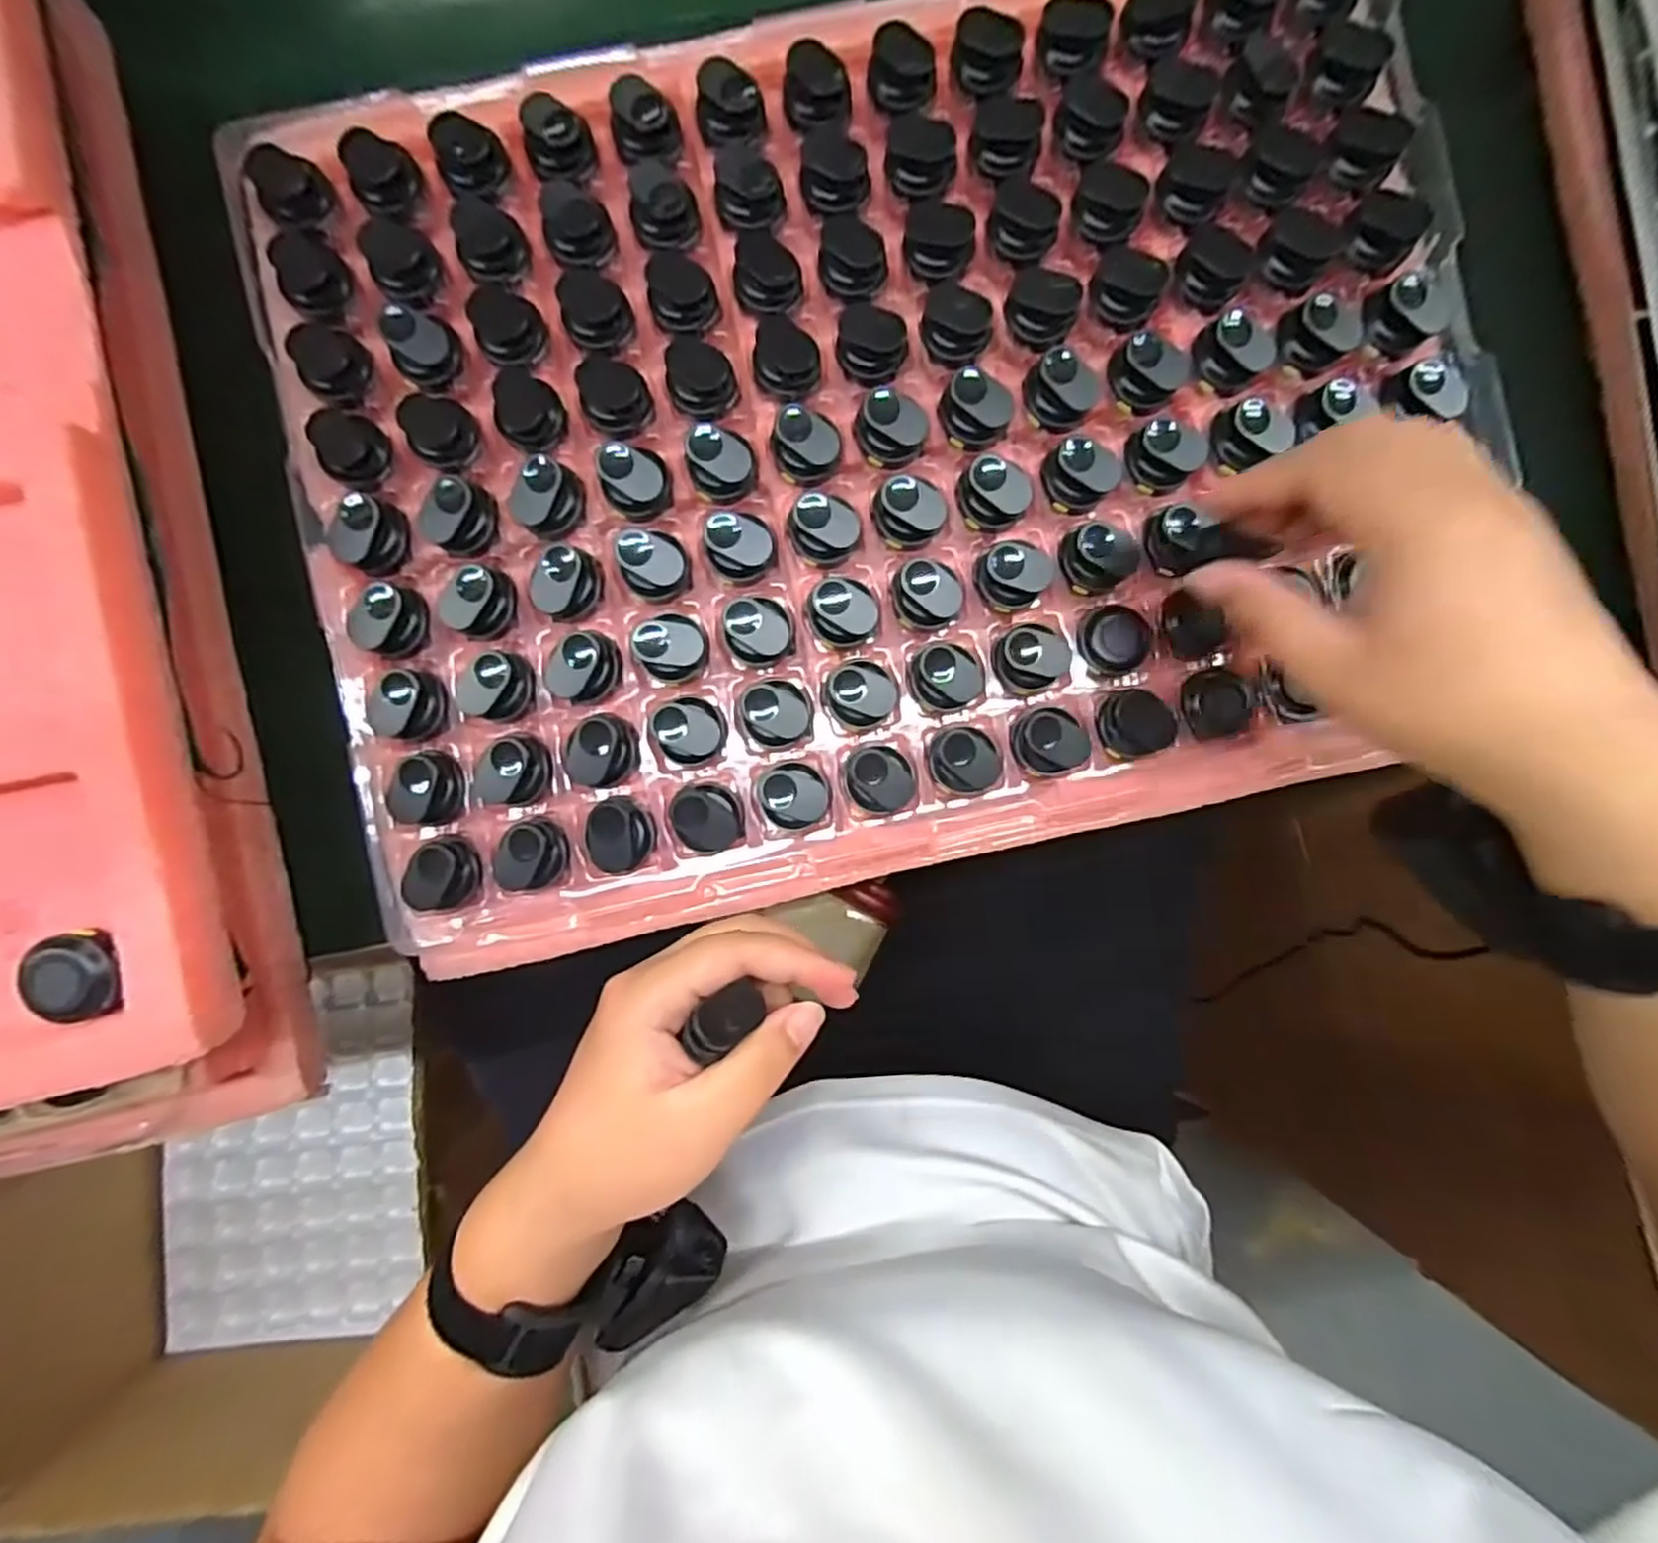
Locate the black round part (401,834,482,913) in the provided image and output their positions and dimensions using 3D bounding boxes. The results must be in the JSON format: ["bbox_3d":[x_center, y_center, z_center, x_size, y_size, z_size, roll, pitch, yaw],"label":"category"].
[{"bbox_3d":[-0.159,0.043,0.291,0.025,0.012,0.031,25,86,1],"label":"black round part"}]

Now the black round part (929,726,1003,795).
[{"bbox_3d":[0.059,-0.005,0.296,0.030,0.013,0.026,-4,87,-1],"label":"black round part"}]

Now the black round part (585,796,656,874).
[{"bbox_3d":[-0.086,0.026,0.292,0.026,0.016,0.030,3,87,-1],"label":"black round part"}]

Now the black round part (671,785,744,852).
[{"bbox_3d":[-0.050,0.019,0.291,0.028,0.019,0.026,0,87,-1],"label":"black round part"}]

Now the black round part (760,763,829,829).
[{"bbox_3d":[-0.014,0.010,0.293,0.028,0.012,0.026,-4,87,-1],"label":"black round part"}]

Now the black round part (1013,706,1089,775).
[{"bbox_3d":[0.095,-0.013,0.296,0.031,0.012,0.027,-7,87,-1],"label":"black round part"}]

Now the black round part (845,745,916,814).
[{"bbox_3d":[0.022,0.003,0.294,0.028,0.012,0.028,0,87,-1],"label":"black round part"}]

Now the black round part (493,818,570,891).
[{"bbox_3d":[-0.122,0.034,0.291,0.025,0.015,0.029,14,86,0],"label":"black round part"}]

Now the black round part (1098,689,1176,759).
[{"bbox_3d":[0.131,-0.021,0.301,0.030,0.009,0.028,0,87,-1],"label":"black round part"}]

